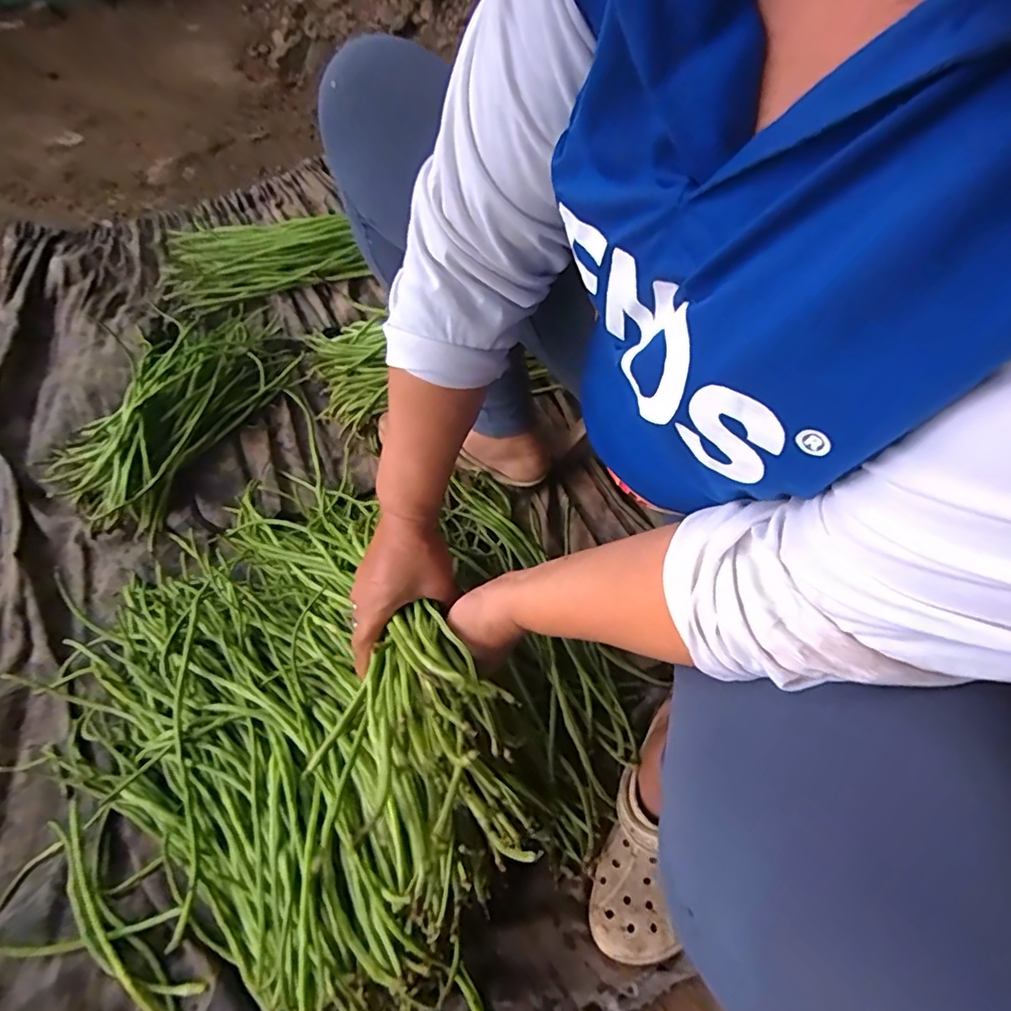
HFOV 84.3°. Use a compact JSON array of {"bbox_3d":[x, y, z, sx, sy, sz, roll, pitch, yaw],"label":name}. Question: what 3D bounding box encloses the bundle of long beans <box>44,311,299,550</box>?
[{"bbox_3d":[-0.494,-0.156,0.831,0.219,0.073,0.402,21,68,16],"label":"bundle of long beans"}]

